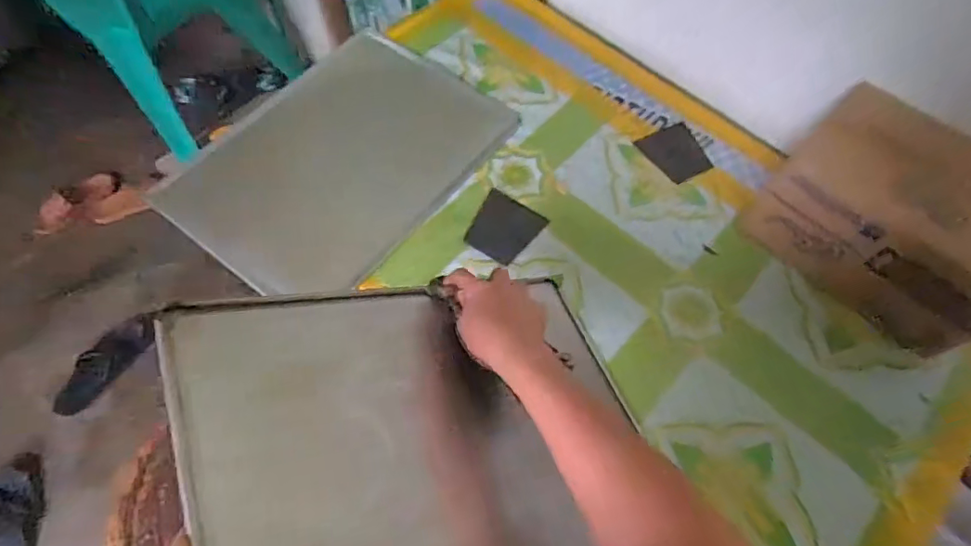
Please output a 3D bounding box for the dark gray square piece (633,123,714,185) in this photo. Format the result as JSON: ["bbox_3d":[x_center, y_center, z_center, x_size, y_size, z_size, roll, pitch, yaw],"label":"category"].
[{"bbox_3d":[0.305,-0.191,0.842,0.080,0.008,0.097,-28,73,14],"label":"dark gray square piece"}]

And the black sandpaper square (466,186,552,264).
[{"bbox_3d":[0.024,-0.064,0.731,0.089,0.004,0.098,36,66,13],"label":"black sandpaper square"}]

